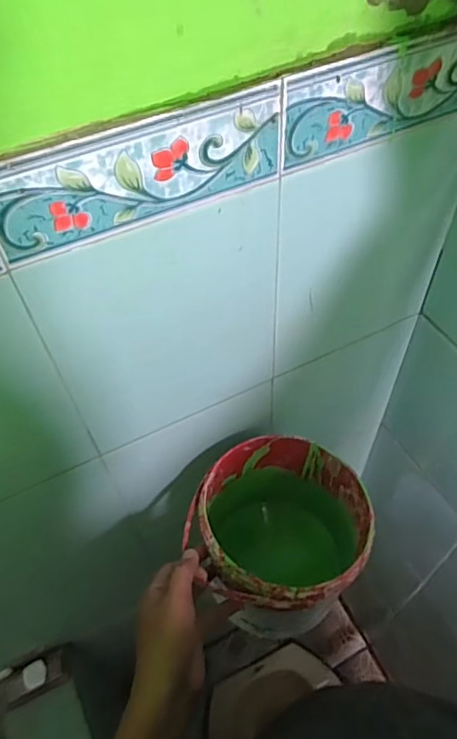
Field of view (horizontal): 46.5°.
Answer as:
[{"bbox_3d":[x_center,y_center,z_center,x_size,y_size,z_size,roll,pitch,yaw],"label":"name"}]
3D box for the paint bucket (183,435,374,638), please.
[{"bbox_3d":[0.062,0.205,0.639,0.182,0.186,0.182,-1,53,2],"label":"paint bucket"}]

